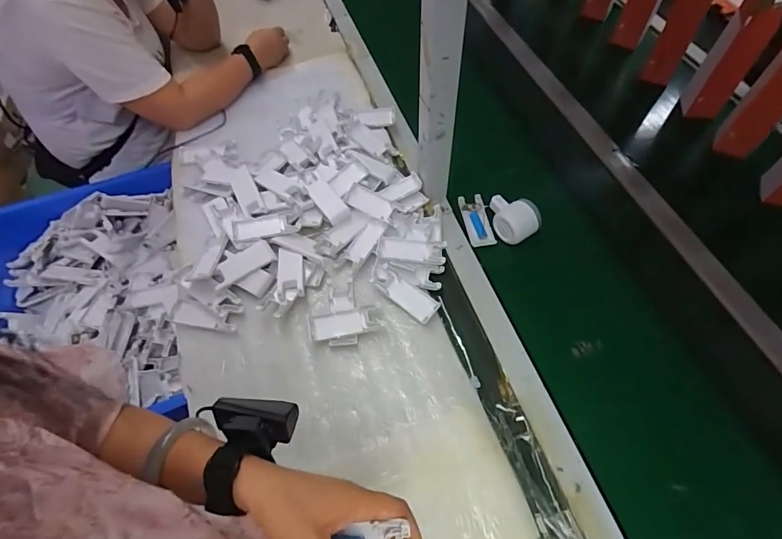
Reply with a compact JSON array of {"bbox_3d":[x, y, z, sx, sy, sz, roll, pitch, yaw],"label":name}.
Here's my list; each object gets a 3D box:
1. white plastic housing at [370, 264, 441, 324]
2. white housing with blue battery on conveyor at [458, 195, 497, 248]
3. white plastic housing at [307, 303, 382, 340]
[{"bbox_3d":[0.021,0.035,0.605,0.102,0.014,0.039,35,67,21],"label":"white plastic housing"},{"bbox_3d":[0.141,-0.082,0.683,0.039,0.010,0.095,-19,72,13],"label":"white housing with blue battery on conveyor"},{"bbox_3d":[-0.065,0.076,0.582,0.103,0.011,0.040,-8,59,-2],"label":"white plastic housing"}]

